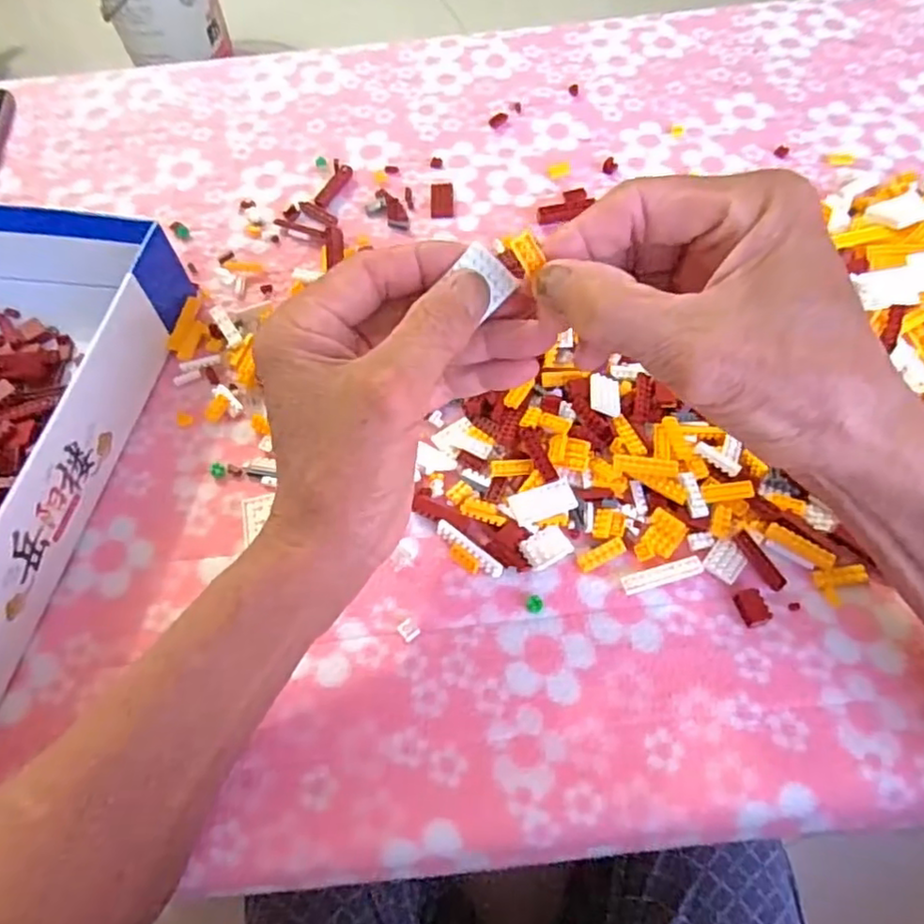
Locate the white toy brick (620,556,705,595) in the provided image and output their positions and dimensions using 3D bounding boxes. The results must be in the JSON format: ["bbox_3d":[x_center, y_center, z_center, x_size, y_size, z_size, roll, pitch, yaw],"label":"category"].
[{"bbox_3d":[0.097,0.054,0.306,0.040,0.005,0.009,-15,61,-6],"label":"white toy brick"}]

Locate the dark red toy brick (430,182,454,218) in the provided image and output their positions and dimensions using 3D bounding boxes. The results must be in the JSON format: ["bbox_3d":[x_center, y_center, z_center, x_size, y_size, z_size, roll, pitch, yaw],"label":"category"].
[{"bbox_3d":[-0.014,-0.186,0.447,0.016,0.004,0.037,-1,60,1],"label":"dark red toy brick"}]

